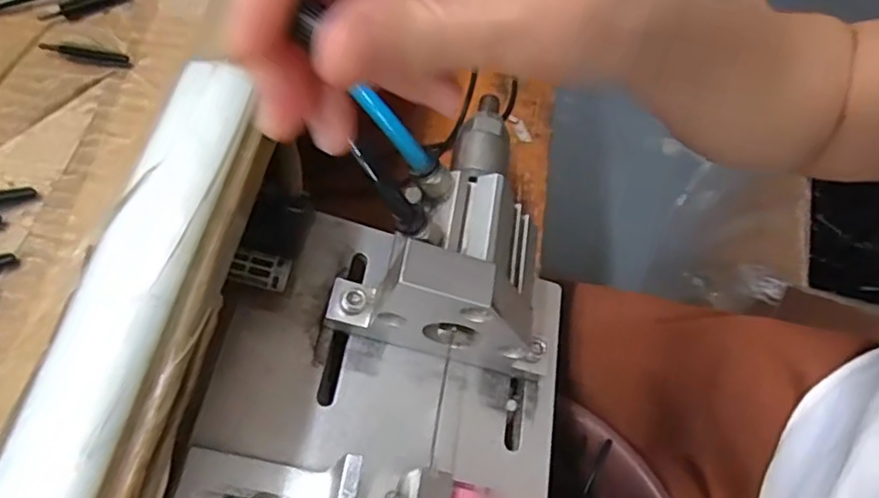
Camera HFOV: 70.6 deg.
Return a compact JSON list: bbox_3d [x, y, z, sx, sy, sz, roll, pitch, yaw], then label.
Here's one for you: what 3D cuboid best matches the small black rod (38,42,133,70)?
[{"bbox_3d":[-0.132,-0.073,0.232,0.034,0.005,0.006,8,62,7],"label":"small black rod"}]

